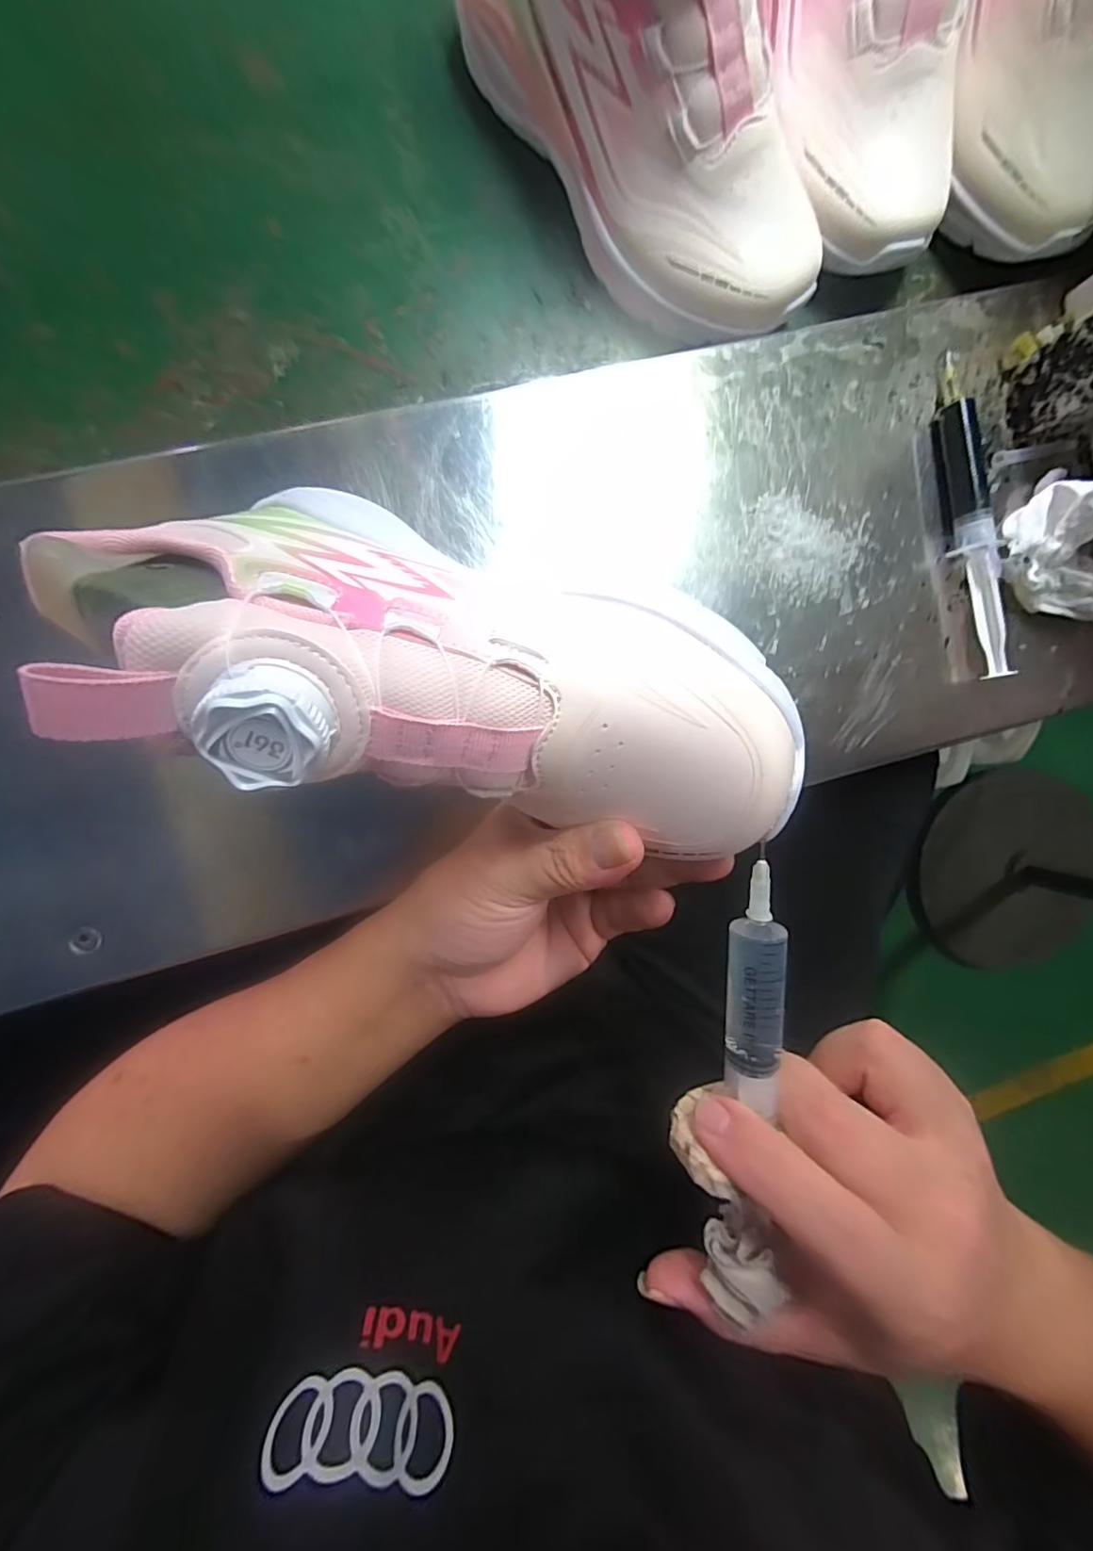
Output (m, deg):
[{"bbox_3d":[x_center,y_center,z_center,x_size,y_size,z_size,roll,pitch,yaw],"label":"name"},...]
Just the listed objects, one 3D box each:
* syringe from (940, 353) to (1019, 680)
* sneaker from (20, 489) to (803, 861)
[{"bbox_3d":[0.226,-0.135,0.291,0.015,0.016,0.167,-13,95,-5],"label":"syringe"},{"bbox_3d":[-0.033,-0.035,0.165,0.213,0.094,0.085,16,93,-5],"label":"sneaker"}]

